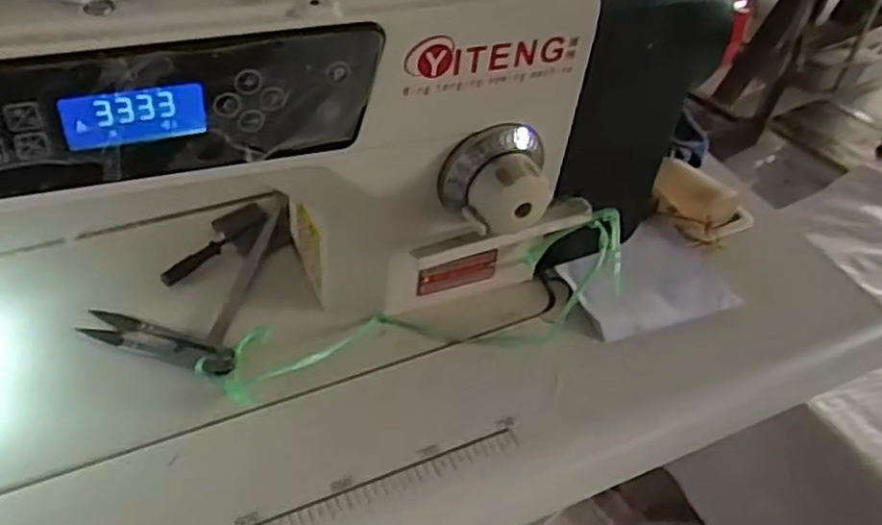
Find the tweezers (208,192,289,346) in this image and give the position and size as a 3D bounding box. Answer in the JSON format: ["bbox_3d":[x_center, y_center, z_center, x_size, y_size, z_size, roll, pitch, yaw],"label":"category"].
[{"bbox_3d":[-0.126,0.001,0.507,0.012,0.012,0.135,11,44,4],"label":"tweezers"}]

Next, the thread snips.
[{"bbox_3d":[-0.168,0.047,0.455,0.098,0.008,0.021,16,45,9],"label":"thread snips"}]

